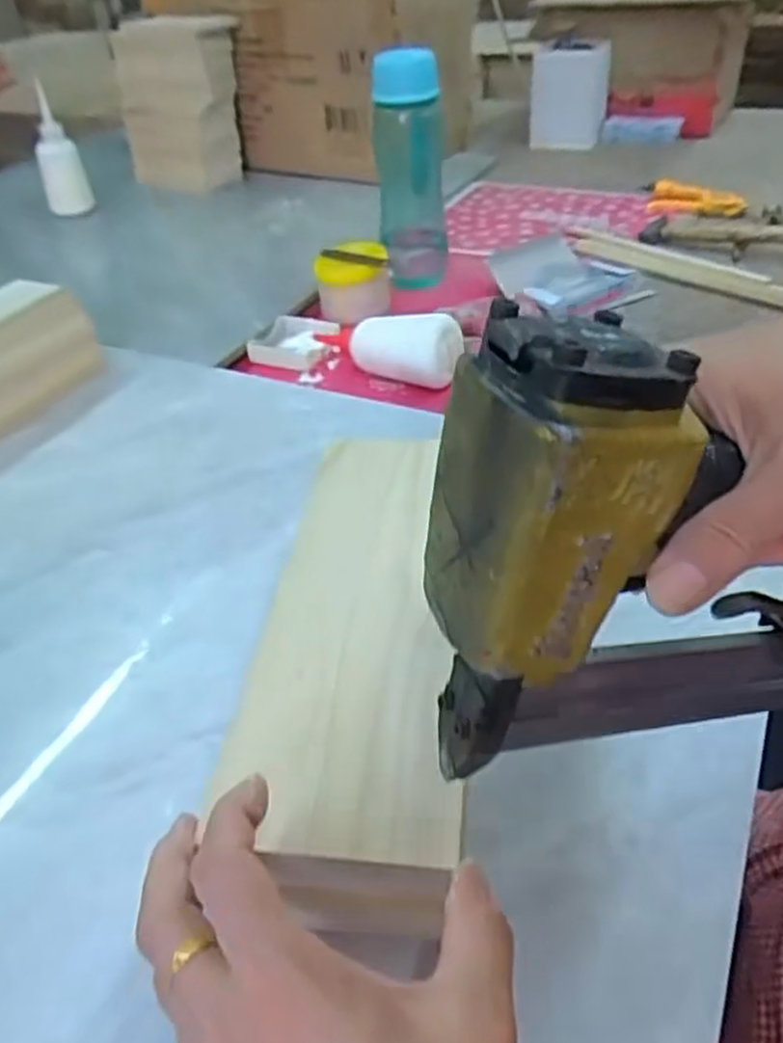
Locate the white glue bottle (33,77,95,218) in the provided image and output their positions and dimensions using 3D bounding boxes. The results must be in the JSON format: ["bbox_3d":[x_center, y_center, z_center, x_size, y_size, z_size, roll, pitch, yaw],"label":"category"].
[{"bbox_3d":[-0.470,-0.515,1.081,0.063,0.147,0.061,-17,40,-16],"label":"white glue bottle"}]

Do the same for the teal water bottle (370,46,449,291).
[{"bbox_3d":[0.022,-0.388,0.837,0.077,0.219,0.075,-2,39,3],"label":"teal water bottle"}]

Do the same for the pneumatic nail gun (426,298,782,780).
[{"bbox_3d":[0.114,0.014,0.260,0.200,0.182,0.047,-9,39,-8],"label":"pneumatic nail gun"}]

